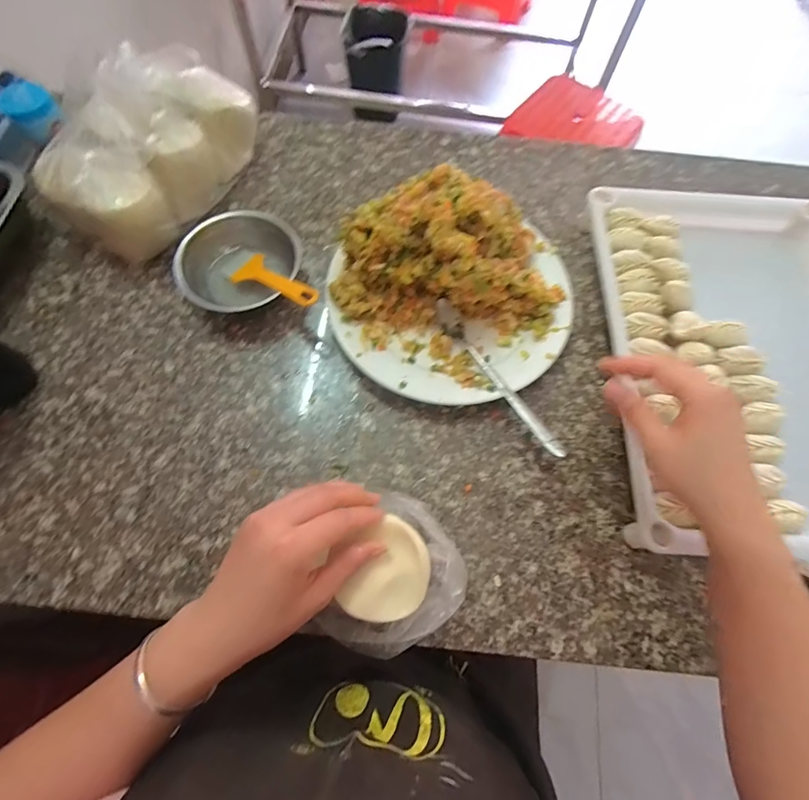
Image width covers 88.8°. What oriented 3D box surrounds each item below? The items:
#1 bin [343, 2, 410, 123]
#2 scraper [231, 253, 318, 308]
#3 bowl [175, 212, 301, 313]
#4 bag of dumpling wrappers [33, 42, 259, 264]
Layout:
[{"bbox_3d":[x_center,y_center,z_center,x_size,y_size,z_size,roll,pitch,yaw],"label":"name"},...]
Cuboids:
[{"bbox_3d":[-0.098,-1.199,1.485,0.206,0.280,0.235,0,68,-3],"label":"bin"},{"bbox_3d":[-0.128,-0.120,0.412,0.112,0.013,0.037,28,69,27],"label":"scraper"},{"bbox_3d":[-0.169,-0.134,0.425,0.118,0.056,0.100,8,68,1],"label":"bowl"},{"bbox_3d":[-0.263,-0.269,0.438,0.105,0.121,0.214,28,70,8],"label":"bag of dumpling wrappers"}]

